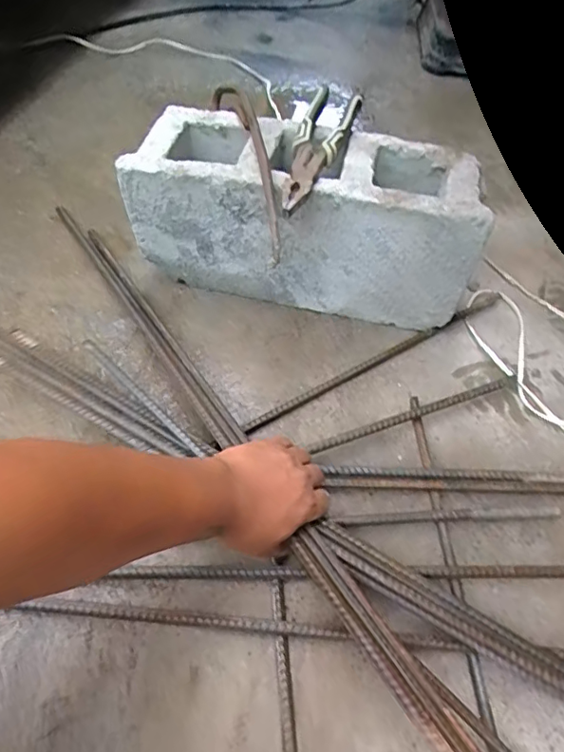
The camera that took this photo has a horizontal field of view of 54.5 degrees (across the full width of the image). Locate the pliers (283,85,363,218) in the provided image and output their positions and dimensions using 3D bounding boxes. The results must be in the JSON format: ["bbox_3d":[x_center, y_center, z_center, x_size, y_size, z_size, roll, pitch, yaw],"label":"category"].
[{"bbox_3d":[0.034,-0.244,0.580,0.048,0.025,0.197,19,56,10],"label":"pliers"}]

